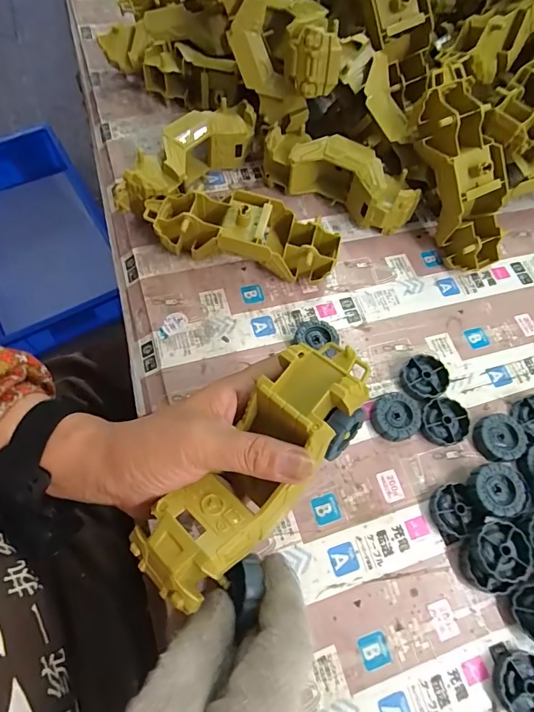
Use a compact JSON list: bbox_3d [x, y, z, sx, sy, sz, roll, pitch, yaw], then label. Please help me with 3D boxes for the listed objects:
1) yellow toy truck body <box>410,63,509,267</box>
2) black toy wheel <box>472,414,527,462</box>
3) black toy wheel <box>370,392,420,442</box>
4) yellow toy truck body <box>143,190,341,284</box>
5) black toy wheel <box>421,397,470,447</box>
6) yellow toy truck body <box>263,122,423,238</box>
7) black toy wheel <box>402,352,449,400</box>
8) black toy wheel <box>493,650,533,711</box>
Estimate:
[{"bbox_3d":[0.182,-0.168,0.397,0.063,0.050,0.178,-22,106,-13],"label":"yellow toy truck body"},{"bbox_3d":[0.190,0.068,0.352,0.038,0.013,0.036,2,66,-4],"label":"black toy wheel"},{"bbox_3d":[0.106,0.051,0.356,0.039,0.012,0.038,2,66,-4],"label":"black toy wheel"},{"bbox_3d":[-0.023,-0.111,0.398,0.173,0.053,0.054,11,66,1],"label":"yellow toy truck body"},{"bbox_3d":[0.147,0.055,0.358,0.037,0.013,0.039,2,66,-4],"label":"black toy wheel"},{"bbox_3d":[0.073,-0.178,0.434,0.159,0.054,0.052,30,67,9],"label":"yellow toy truck body"},{"bbox_3d":[0.137,0.019,0.373,0.041,0.012,0.037,-35,73,-18],"label":"black toy wheel"},{"bbox_3d":[0.173,0.221,0.287,0.039,0.011,0.038,2,66,-4],"label":"black toy wheel"}]

